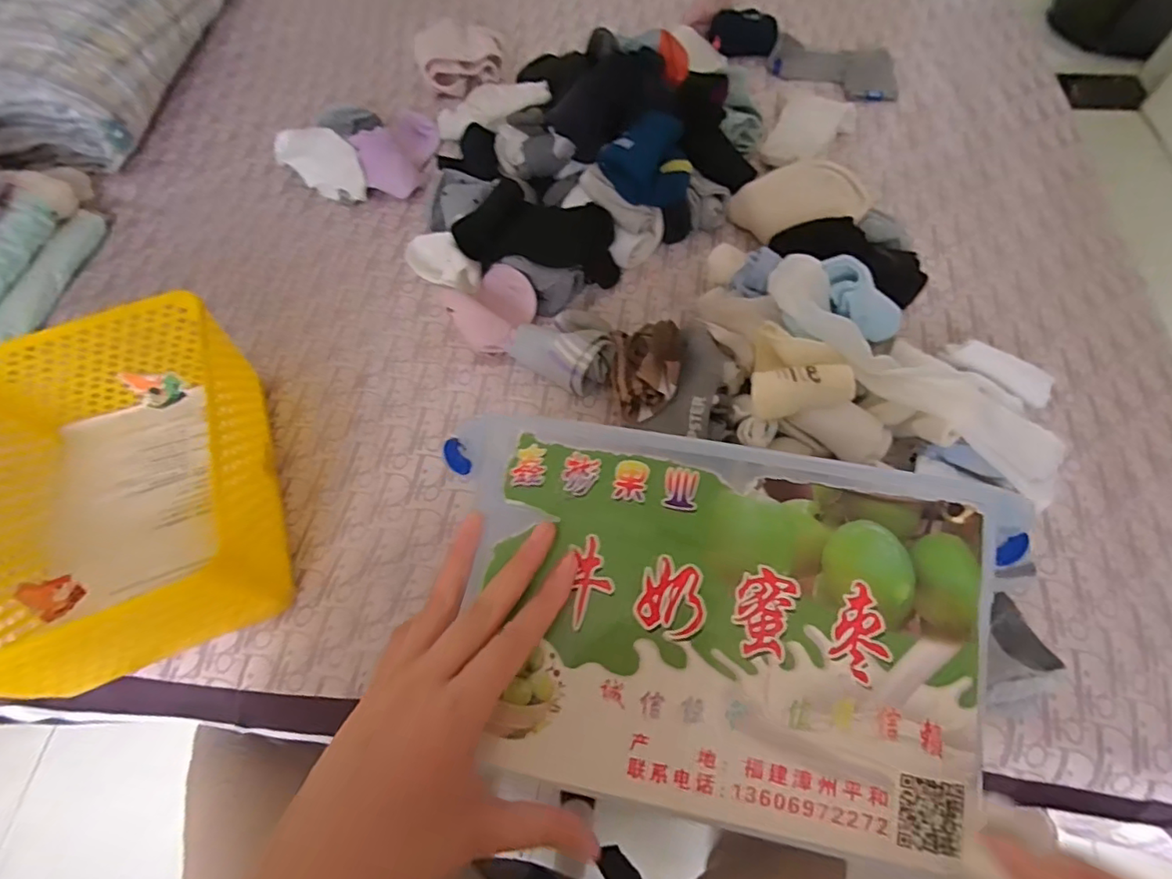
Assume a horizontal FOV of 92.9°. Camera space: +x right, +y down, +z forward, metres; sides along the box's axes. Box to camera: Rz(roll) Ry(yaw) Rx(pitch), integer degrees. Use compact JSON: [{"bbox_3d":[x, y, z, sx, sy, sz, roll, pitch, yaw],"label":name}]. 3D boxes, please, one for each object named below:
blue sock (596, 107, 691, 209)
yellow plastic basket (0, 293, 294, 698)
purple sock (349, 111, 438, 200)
[{"bbox_3d":[0.064,-0.274,0.568,0.087,0.076,0.059,-32,67,-13],"label":"blue sock"},{"bbox_3d":[-0.376,0.035,0.459,0.208,0.134,0.279,-22,65,-9],"label":"yellow plastic basket"},{"bbox_3d":[-0.232,-0.368,0.687,0.072,0.053,0.135,9,64,6],"label":"purple sock"}]

